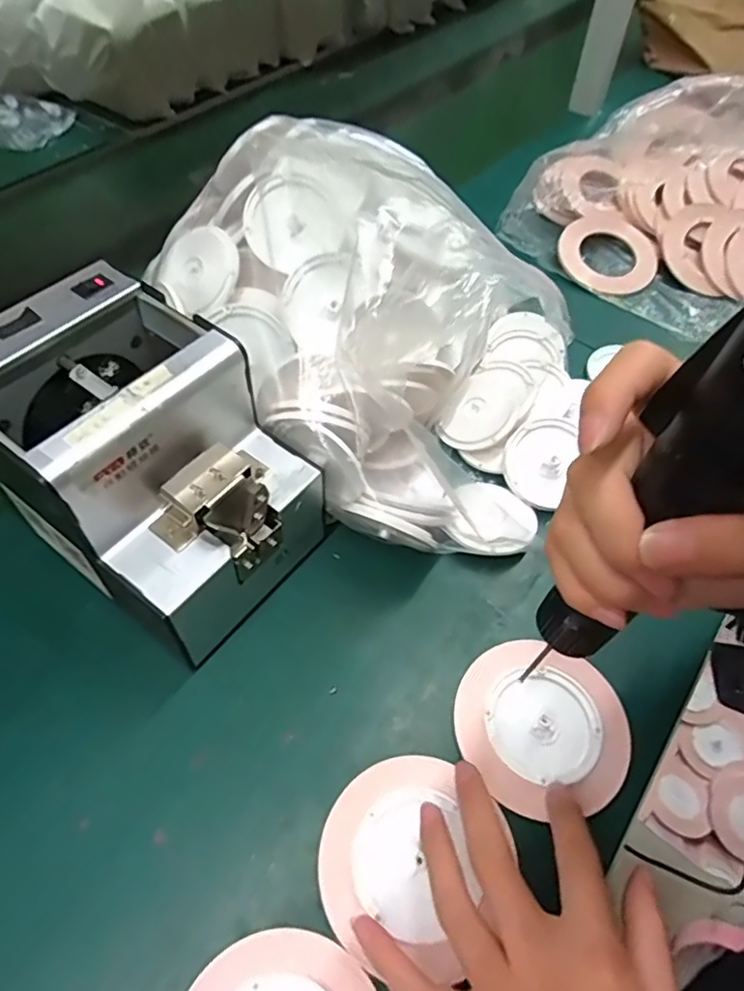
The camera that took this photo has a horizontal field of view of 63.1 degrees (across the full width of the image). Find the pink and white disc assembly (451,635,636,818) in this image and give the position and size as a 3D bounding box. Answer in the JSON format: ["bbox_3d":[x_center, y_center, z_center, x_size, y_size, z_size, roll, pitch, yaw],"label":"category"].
[{"bbox_3d":[0.101,0.137,0.359,0.100,0.012,0.095,-1,57,2],"label":"pink and white disc assembly"}]

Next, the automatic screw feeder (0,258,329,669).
[{"bbox_3d":[-0.132,-0.016,0.364,0.164,0.155,0.134,29,60,22],"label":"automatic screw feeder"}]

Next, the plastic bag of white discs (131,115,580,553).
[{"bbox_3d":[0.022,-0.136,0.443,0.266,0.175,0.317,-38,60,-23],"label":"plastic bag of white discs"}]

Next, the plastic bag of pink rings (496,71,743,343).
[{"bbox_3d":[0.362,-0.338,0.636,0.318,0.126,0.361,34,60,21],"label":"plastic bag of pink rings"}]

